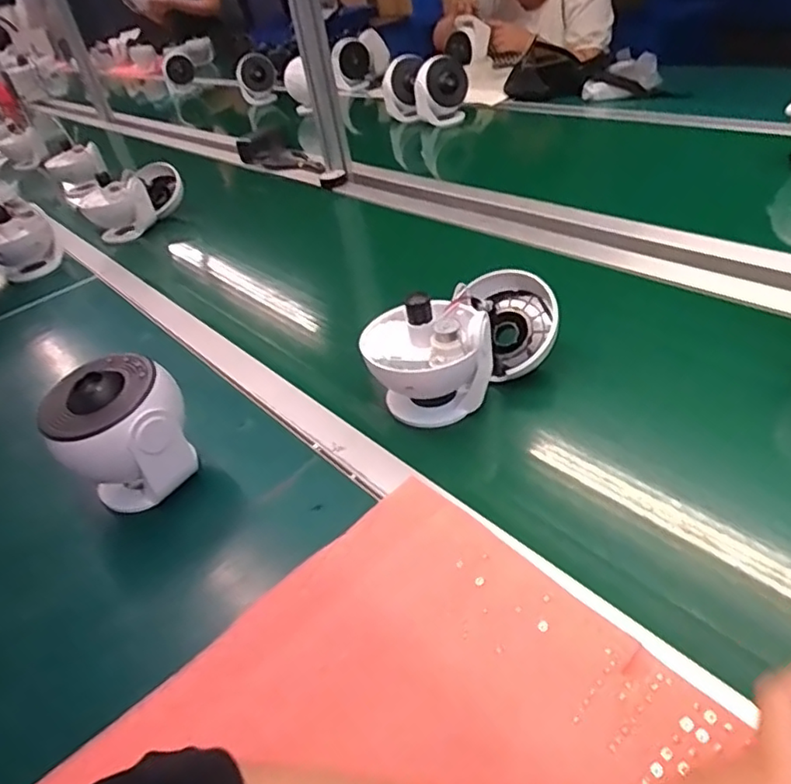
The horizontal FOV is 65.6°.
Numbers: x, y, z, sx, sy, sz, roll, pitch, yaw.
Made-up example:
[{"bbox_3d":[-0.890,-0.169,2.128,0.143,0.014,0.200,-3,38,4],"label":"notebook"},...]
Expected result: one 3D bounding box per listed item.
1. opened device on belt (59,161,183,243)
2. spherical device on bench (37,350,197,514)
[{"bbox_3d":[-0.511,-0.371,1.205,0.107,0.114,0.226,28,45,33],"label":"opened device on belt"},{"bbox_3d":[-0.249,0.042,0.561,0.113,0.121,0.103,-23,42,-27],"label":"spherical device on bench"}]

